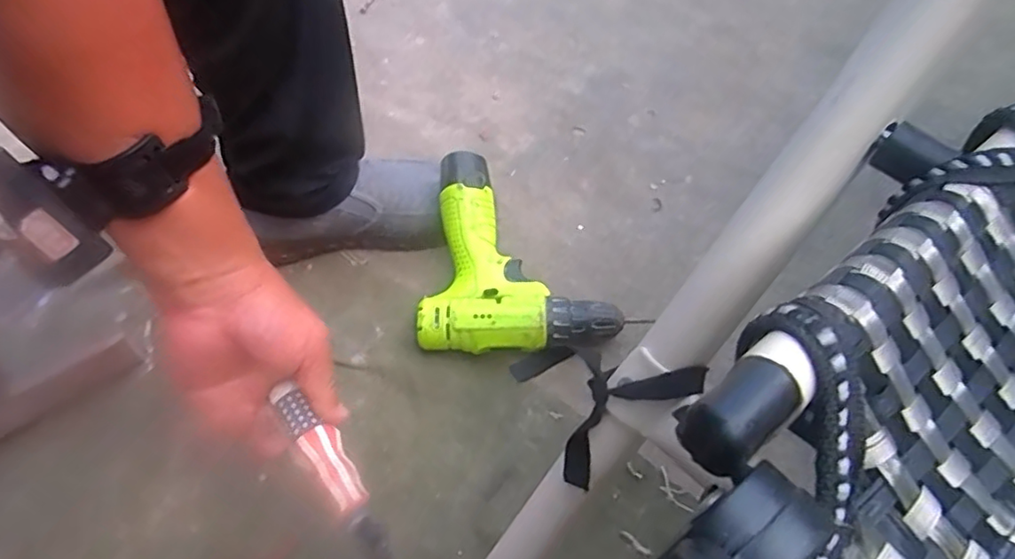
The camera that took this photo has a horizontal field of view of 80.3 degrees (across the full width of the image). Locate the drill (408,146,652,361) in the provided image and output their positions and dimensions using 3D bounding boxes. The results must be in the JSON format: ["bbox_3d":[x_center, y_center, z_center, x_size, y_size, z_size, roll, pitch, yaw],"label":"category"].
[{"bbox_3d":[0.008,-0.024,0.563,0.175,0.079,0.183,-3,57,1],"label":"drill"}]

